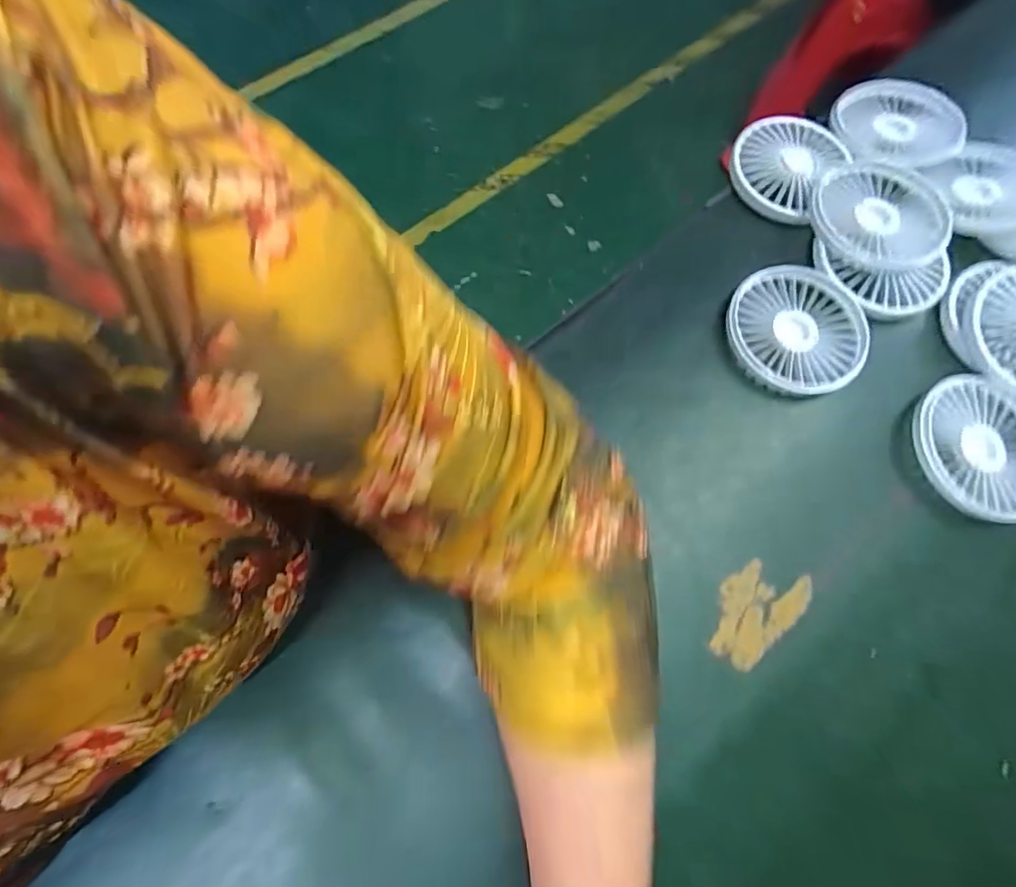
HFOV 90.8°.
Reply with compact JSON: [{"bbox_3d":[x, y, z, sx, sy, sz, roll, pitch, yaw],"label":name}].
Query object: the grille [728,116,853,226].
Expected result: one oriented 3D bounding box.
[{"bbox_3d":[0.206,-0.210,0.371,0.072,0.015,0.089,35,76,10],"label":"grille"}]

